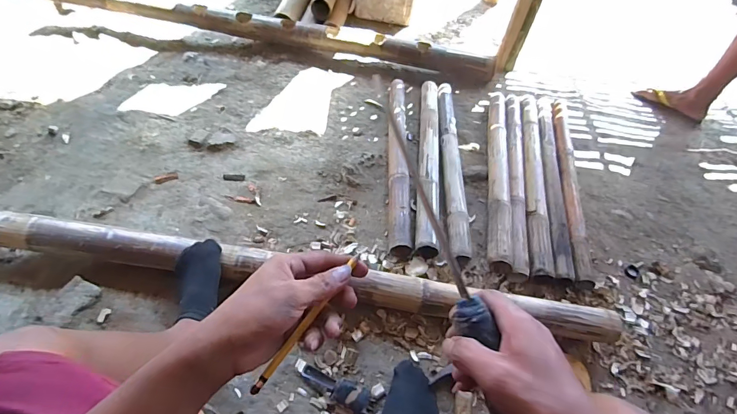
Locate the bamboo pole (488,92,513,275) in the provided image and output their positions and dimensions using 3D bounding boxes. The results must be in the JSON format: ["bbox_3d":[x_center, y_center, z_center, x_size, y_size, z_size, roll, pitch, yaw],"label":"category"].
[{"bbox_3d":[0.355,-0.128,1.073,0.060,0.053,0.668,12,54,3],"label":"bamboo pole"}]

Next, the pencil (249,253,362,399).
[{"bbox_3d":[-0.054,0.100,0.349,0.008,0.007,0.147,34,75,18],"label":"pencil"}]

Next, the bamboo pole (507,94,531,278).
[{"bbox_3d":[0.401,-0.095,1.089,0.053,0.058,0.660,12,54,3],"label":"bamboo pole"}]

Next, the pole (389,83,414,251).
[{"bbox_3d":[0.082,-0.152,1.089,0.058,0.067,0.641,4,54,-2],"label":"pole"}]

